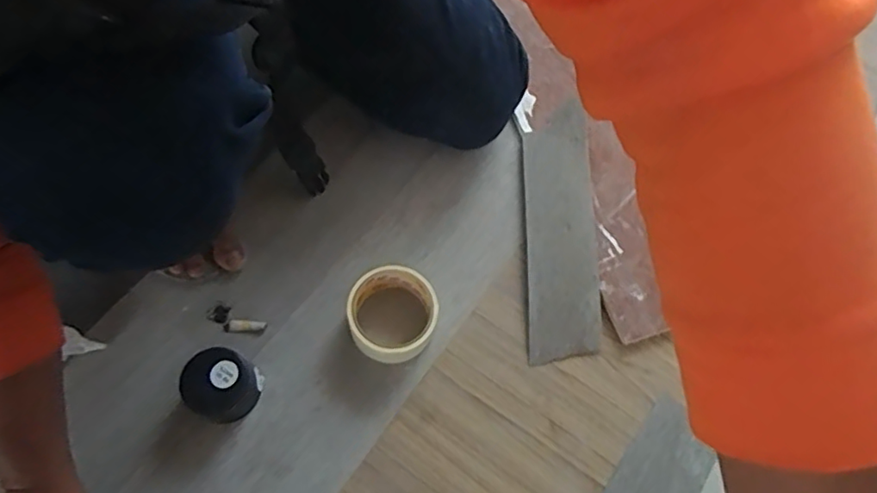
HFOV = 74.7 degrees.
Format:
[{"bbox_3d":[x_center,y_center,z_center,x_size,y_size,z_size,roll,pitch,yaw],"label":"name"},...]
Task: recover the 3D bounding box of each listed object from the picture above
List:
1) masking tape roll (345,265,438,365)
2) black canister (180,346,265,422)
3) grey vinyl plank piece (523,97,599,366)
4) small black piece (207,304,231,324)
[{"bbox_3d":[-0.048,0.073,0.600,0.091,0.054,0.088,2,66,-4],"label":"masking tape roll"},{"bbox_3d":[-0.211,0.136,0.559,0.059,0.054,0.061,2,66,-4],"label":"black canister"},{"bbox_3d":[0.145,-0.028,0.686,0.081,0.007,0.326,2,67,3],"label":"grey vinyl plank piece"},{"bbox_3d":[-0.234,0.072,0.614,0.022,0.004,0.020,1,65,-2],"label":"small black piece"}]

